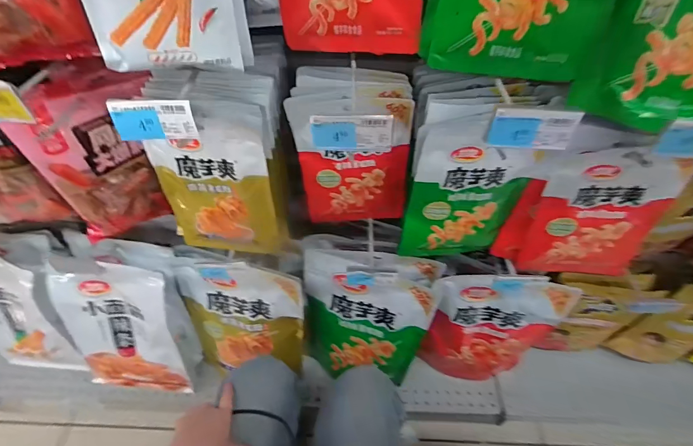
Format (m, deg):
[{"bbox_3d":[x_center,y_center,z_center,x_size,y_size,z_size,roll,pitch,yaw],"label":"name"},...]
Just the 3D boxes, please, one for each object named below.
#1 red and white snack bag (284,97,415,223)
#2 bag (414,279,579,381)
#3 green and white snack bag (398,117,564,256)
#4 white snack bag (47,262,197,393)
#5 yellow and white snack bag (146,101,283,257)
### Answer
[{"bbox_3d":[0.008,-0.089,0.589,0.176,0.234,0.036,4,54,1],"label":"red and white snack bag"},{"bbox_3d":[0.289,0.213,0.739,0.229,0.367,0.080,8,54,4],"label":"bag"},{"bbox_3d":[0.181,-0.036,0.529,0.177,0.247,0.032,-4,54,-4],"label":"green and white snack bag"},{"bbox_3d":[-0.452,0.233,0.764,0.222,0.351,0.037,7,30,2],"label":"white snack bag"},{"bbox_3d":[-0.188,-0.048,0.547,0.162,0.262,0.025,6,43,4],"label":"yellow and white snack bag"}]

